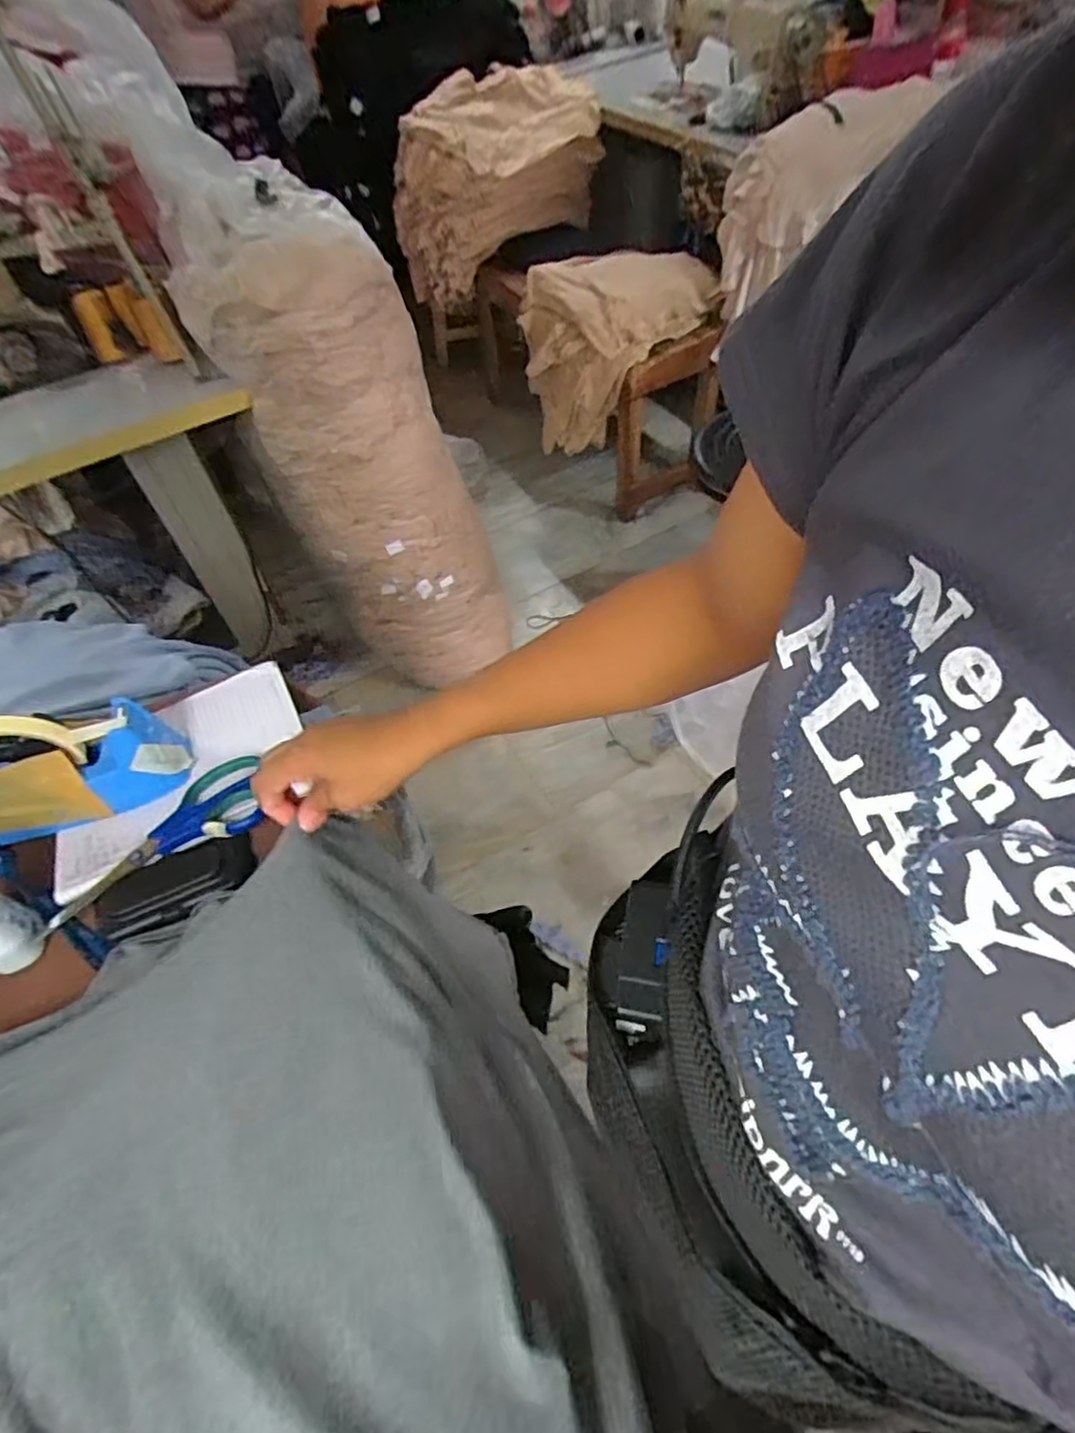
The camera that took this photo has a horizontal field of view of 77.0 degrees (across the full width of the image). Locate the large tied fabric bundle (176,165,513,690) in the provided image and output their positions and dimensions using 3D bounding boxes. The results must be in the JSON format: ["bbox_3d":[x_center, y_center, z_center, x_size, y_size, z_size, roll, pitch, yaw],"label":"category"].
[{"bbox_3d":[-0.327,-0.467,1.347,0.368,0.895,0.322,-24,55,-12],"label":"large tied fabric bundle"}]

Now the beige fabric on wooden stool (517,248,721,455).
[{"bbox_3d":[0.203,-0.903,1.667,0.441,0.340,0.285,-20,55,-9],"label":"beige fabric on wooden stool"}]

